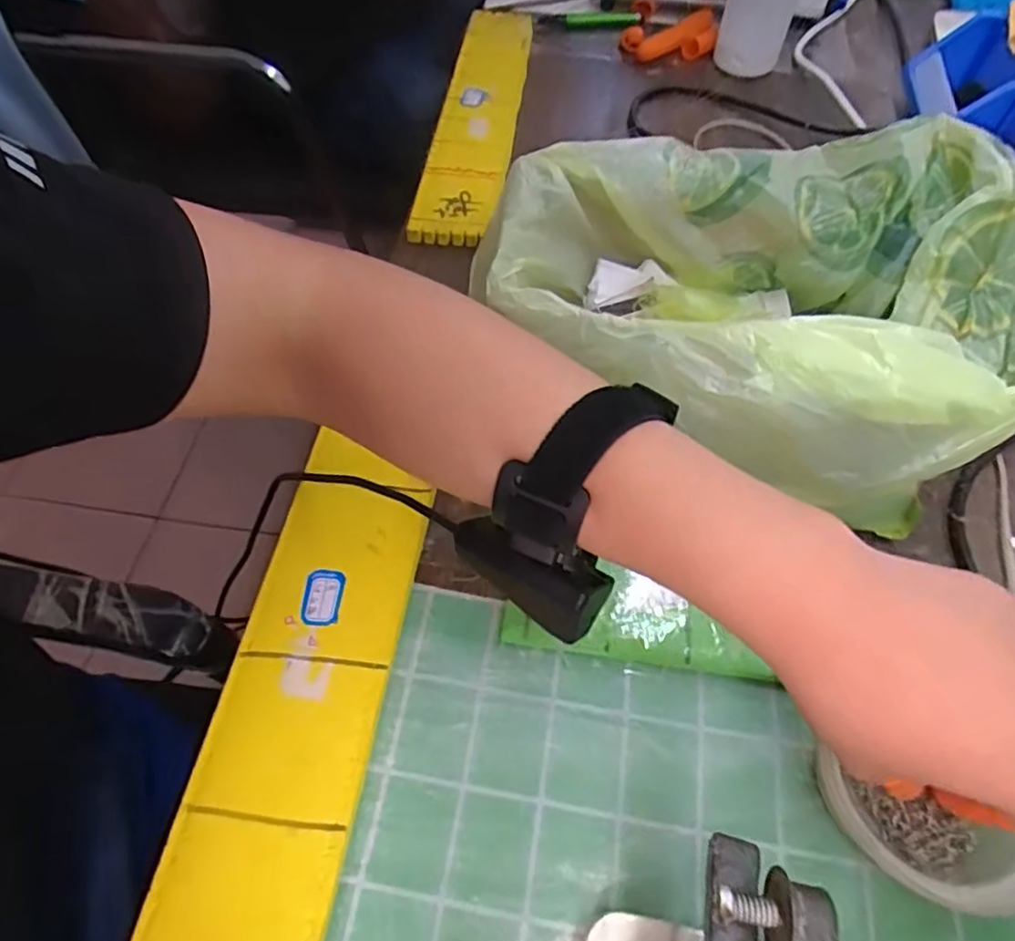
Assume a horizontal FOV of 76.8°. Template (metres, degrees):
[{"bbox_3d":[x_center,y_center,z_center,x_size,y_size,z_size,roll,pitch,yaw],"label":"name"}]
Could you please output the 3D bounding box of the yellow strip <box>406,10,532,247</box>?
[{"bbox_3d":[-0.025,-0.337,0.594,0.068,0.024,0.352,6,60,4],"label":"yellow strip"}]

